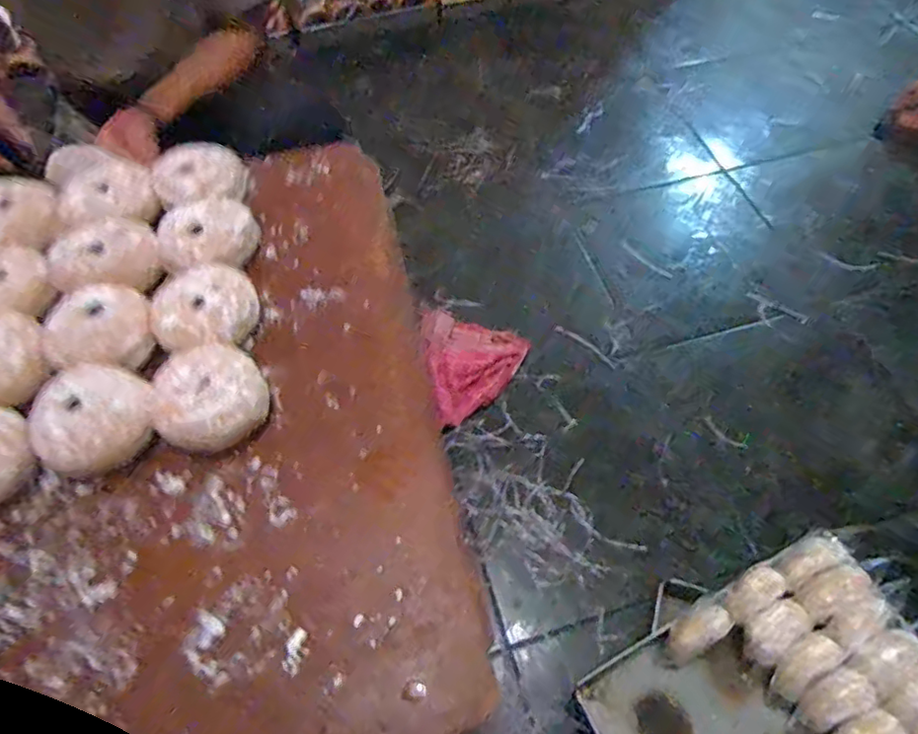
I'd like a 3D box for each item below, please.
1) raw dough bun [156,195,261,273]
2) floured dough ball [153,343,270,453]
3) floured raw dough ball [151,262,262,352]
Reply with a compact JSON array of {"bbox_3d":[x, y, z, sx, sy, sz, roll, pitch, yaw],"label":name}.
[{"bbox_3d":[-0.234,-0.116,0.554,0.085,0.042,0.080,0,60,0],"label":"raw dough bun"},{"bbox_3d":[-0.193,0.021,0.466,0.077,0.034,0.083,0,59,1],"label":"floured dough ball"},{"bbox_3d":[-0.218,-0.046,0.514,0.086,0.044,0.087,0,59,1],"label":"floured raw dough ball"}]

